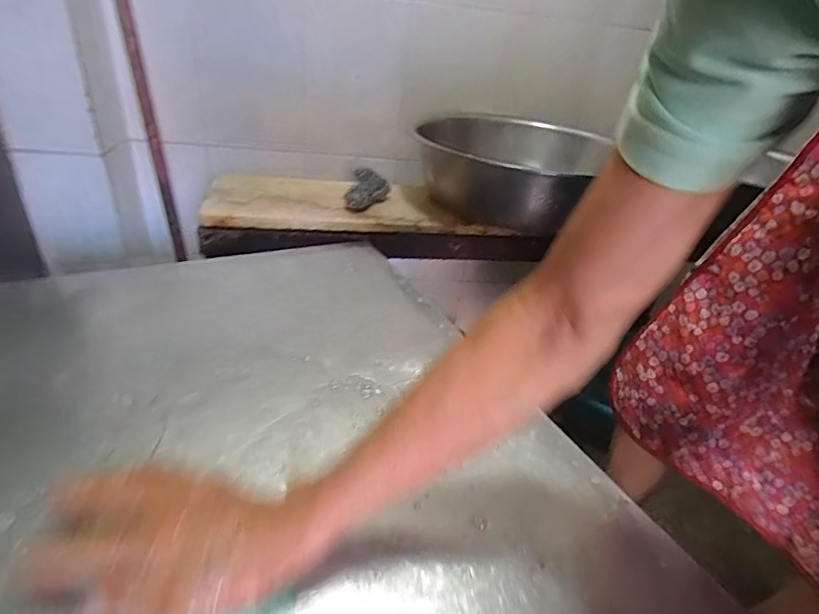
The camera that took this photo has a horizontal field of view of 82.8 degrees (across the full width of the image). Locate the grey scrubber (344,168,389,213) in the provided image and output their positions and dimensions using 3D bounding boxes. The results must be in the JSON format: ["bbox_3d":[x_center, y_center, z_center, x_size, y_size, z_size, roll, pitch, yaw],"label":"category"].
[{"bbox_3d":[-0.070,-0.196,0.779,0.069,0.041,0.111,5,32,-3],"label":"grey scrubber"}]

